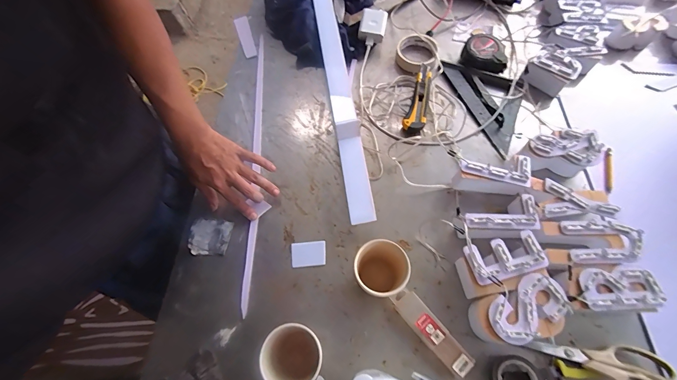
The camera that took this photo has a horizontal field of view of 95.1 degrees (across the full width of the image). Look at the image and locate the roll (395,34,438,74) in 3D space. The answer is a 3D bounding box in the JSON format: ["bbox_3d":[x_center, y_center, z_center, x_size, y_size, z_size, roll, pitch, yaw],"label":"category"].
[{"bbox_3d":[0.168,-0.294,0.676,0.084,0.037,0.090,-1,64,2],"label":"roll"}]

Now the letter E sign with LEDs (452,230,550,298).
[{"bbox_3d":[0.240,0.111,0.460,0.111,0.050,0.068,-14,65,-4],"label":"letter E sign with LEDs"}]

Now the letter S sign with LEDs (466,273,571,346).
[{"bbox_3d":[0.252,0.172,0.434,0.125,0.046,0.076,-23,65,-8],"label":"letter S sign with LEDs"}]

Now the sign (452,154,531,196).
[{"bbox_3d":[0.257,-0.030,0.526,0.112,0.054,0.061,5,65,5],"label":"sign"}]

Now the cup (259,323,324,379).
[{"bbox_3d":[-0.054,0.216,0.402,0.070,0.093,0.068,-1,64,2],"label":"cup"}]

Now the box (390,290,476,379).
[{"bbox_3d":[0.132,0.202,0.445,0.036,0.018,0.131,-37,68,-14],"label":"box"}]

